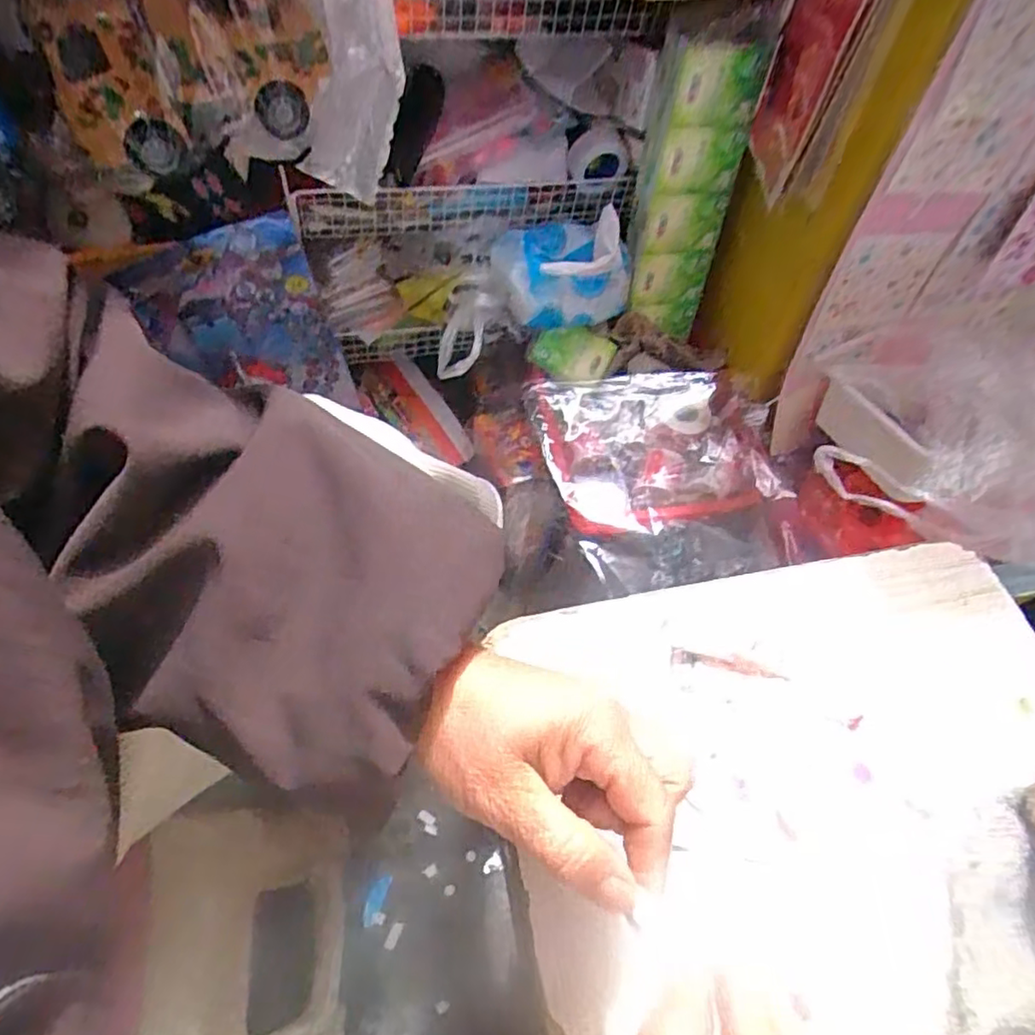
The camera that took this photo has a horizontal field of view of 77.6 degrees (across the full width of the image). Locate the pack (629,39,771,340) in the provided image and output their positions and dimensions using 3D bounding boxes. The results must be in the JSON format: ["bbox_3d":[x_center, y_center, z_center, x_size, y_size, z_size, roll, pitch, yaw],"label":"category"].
[{"bbox_3d":[0.147,-0.280,0.579,0.077,0.244,0.055,2,41,-2],"label":"pack"}]

